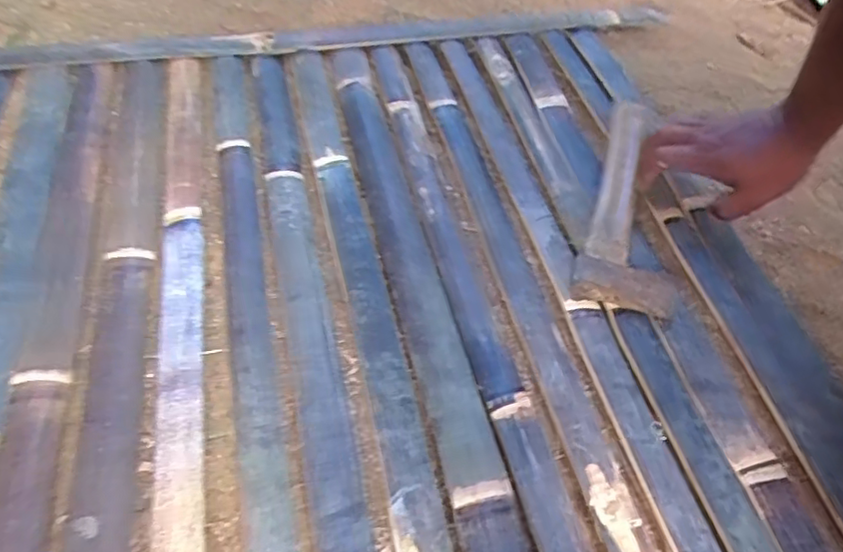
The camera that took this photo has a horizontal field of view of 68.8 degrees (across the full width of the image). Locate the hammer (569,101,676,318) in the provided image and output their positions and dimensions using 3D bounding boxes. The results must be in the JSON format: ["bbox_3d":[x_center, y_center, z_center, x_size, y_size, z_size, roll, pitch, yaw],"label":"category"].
[{"bbox_3d":[0.204,-0.089,0.615,0.089,0.025,0.288,11,52,5],"label":"hammer"}]

